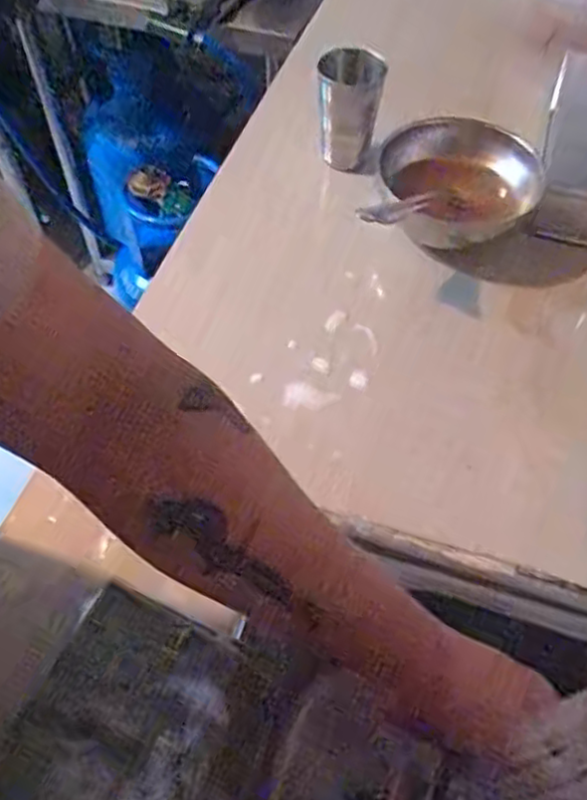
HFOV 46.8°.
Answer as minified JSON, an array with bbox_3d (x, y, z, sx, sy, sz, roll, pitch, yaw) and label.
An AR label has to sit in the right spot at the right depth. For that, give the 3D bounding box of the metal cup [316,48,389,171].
[{"bbox_3d":[0.053,-0.286,0.662,0.060,0.107,0.060,0,55,-1],"label":"metal cup"}]

